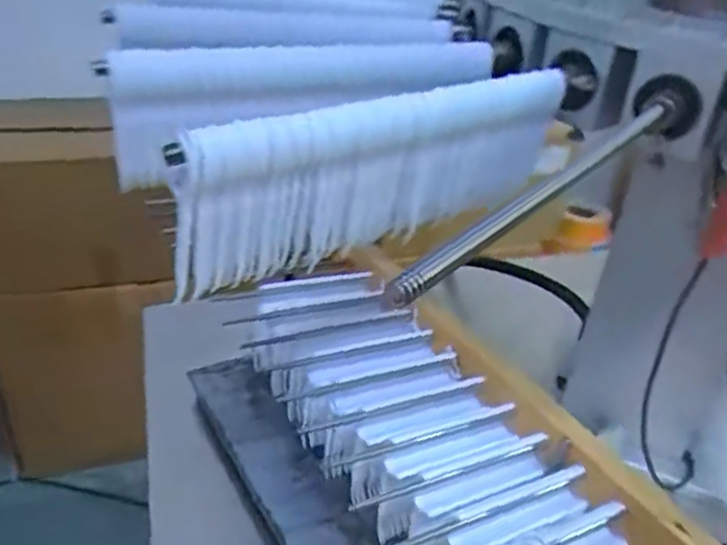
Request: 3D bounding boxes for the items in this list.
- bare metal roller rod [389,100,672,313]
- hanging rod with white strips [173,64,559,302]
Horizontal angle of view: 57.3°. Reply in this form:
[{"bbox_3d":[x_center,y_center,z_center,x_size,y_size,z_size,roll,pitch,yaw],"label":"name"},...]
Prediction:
[{"bbox_3d":[0.072,-0.034,0.236,0.006,0.007,0.208,26,37,30],"label":"bare metal roller rod"},{"bbox_3d":[0.013,-0.043,0.299,0.209,0.076,0.019,-19,39,-34],"label":"hanging rod with white strips"}]

